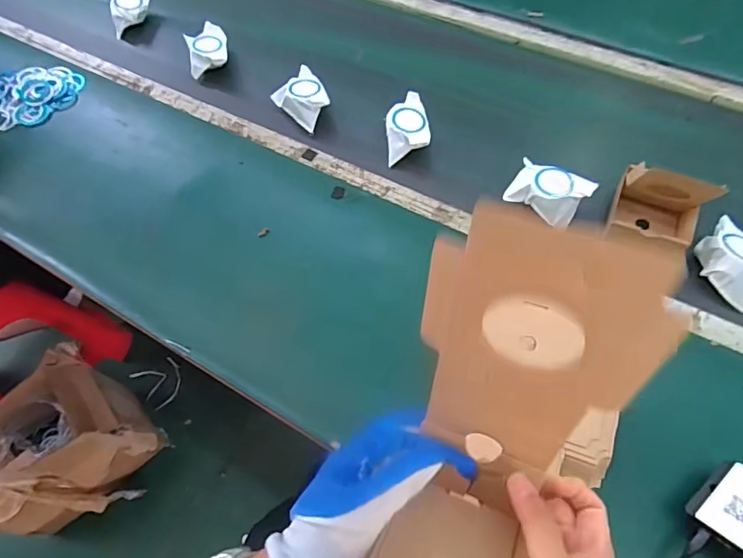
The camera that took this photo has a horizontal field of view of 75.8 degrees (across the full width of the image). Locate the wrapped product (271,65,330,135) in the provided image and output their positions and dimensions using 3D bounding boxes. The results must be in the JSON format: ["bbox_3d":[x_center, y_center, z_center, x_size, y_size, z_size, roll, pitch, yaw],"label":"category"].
[{"bbox_3d":[-0.113,-0.313,0.829,0.080,0.042,0.108,-38,65,-18],"label":"wrapped product"}]

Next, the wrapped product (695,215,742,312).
[{"bbox_3d":[0.479,-0.022,0.624,0.073,0.044,0.098,-35,64,-16],"label":"wrapped product"}]

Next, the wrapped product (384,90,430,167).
[{"bbox_3d":[0.059,-0.246,0.777,0.066,0.048,0.099,-3,59,2],"label":"wrapped product"}]

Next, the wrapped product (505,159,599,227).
[{"bbox_3d":[0.260,-0.128,0.701,0.103,0.037,0.070,34,67,21],"label":"wrapped product"}]

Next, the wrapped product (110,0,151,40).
[{"bbox_3d":[-0.499,-0.567,0.997,0.065,0.050,0.112,7,60,8],"label":"wrapped product"}]

